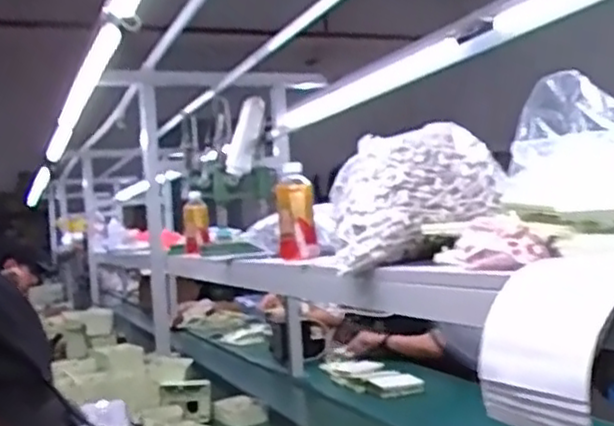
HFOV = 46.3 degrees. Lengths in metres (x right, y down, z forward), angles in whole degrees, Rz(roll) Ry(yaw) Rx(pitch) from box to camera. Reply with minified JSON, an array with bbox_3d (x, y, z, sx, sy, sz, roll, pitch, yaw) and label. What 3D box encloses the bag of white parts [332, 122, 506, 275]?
[{"bbox_3d":[0.159,-0.031,1.047,0.237,0.187,0.198,-5,-1,6],"label":"bag of white parts"}]

